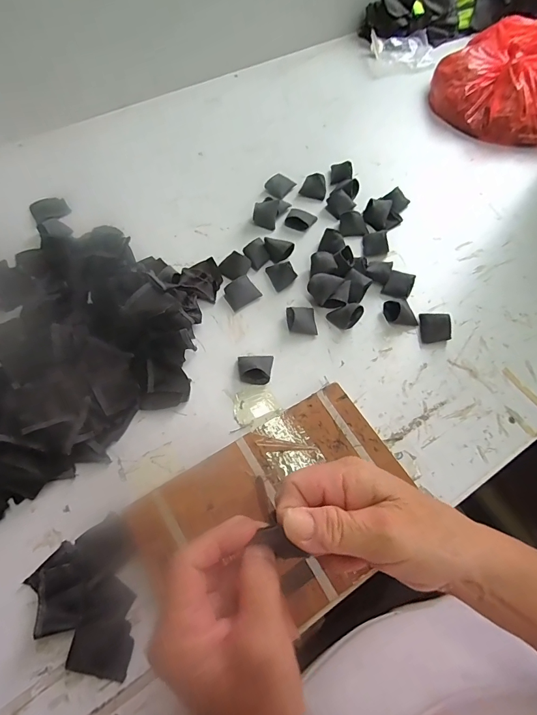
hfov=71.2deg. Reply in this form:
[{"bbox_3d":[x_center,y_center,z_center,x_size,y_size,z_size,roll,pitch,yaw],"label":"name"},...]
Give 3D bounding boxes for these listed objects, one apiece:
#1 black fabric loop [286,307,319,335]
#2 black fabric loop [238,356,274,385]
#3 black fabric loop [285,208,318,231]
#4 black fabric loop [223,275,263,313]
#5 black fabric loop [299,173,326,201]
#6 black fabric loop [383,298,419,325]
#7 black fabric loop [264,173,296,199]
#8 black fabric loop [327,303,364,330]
[{"bbox_3d":[0.044,-0.049,0.492,0.037,0.021,0.035,-3,62,-2],"label":"black fabric loop"},{"bbox_3d":[-0.015,0.011,0.458,0.042,0.023,0.037,-2,62,-2],"label":"black fabric loop"},{"bbox_3d":[0.051,-0.217,0.586,0.042,0.010,0.040,23,64,11],"label":"black fabric loop"},{"bbox_3d":[-0.038,-0.090,0.515,0.043,0.016,0.037,-31,67,-16],"label":"black fabric loop"},{"bbox_3d":[0.075,-0.280,0.610,0.040,0.021,0.032,16,63,8],"label":"black fabric loop"},{"bbox_3d":[0.177,-0.064,0.500,0.039,0.026,0.039,-8,62,-5],"label":"black fabric loop"},{"bbox_3d":[0.019,-0.283,0.614,0.034,0.019,0.048,34,66,16],"label":"black fabric loop"},{"bbox_3d":[0.102,-0.058,0.495,0.032,0.025,0.037,-39,69,-19],"label":"black fabric loop"}]

